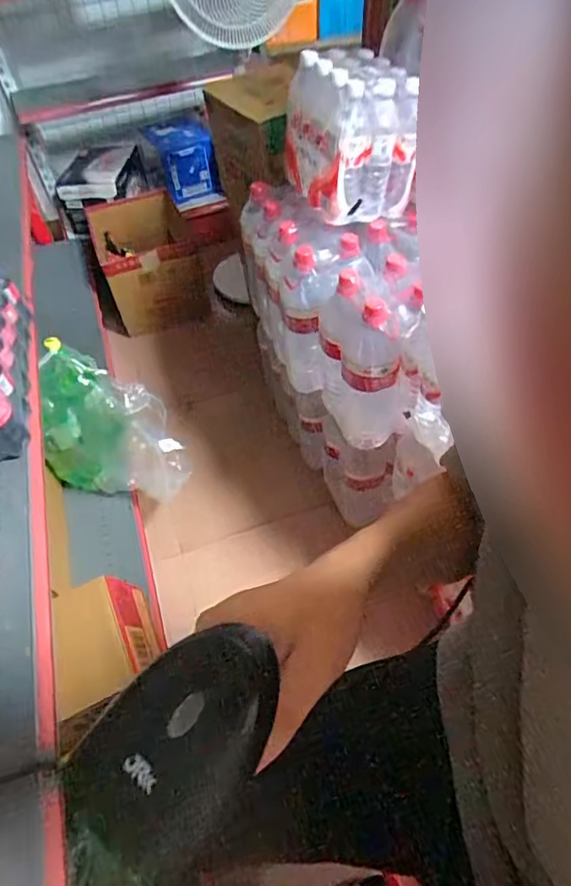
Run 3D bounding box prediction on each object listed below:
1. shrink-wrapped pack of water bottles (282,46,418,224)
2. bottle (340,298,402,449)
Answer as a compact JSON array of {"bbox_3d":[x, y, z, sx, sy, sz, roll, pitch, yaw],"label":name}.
[{"bbox_3d":[0.125,-0.591,0.993,0.196,0.213,0.236,-17,52,-9],"label":"shrink-wrapped pack of water bottles"},{"bbox_3d":[0.161,-0.112,0.951,0.119,0.292,0.101,12,54,14],"label":"bottle"}]

